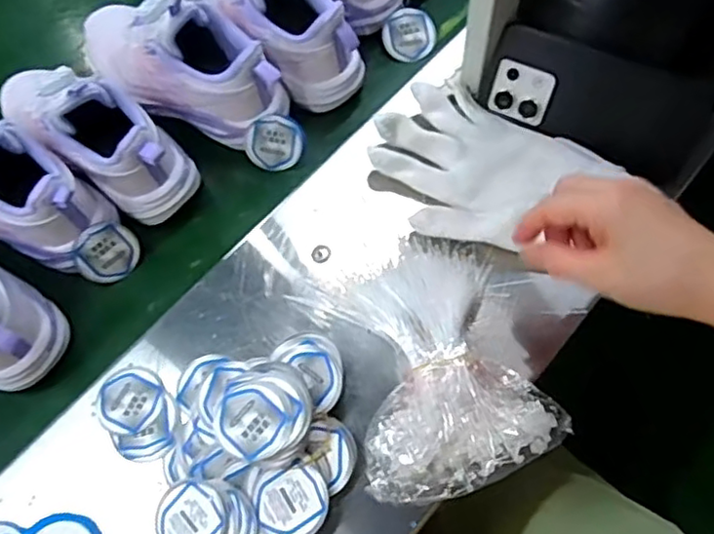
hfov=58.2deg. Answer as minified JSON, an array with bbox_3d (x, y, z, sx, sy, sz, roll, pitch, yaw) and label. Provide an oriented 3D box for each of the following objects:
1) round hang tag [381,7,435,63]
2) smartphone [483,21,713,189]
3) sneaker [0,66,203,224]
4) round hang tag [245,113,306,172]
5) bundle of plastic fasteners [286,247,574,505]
[{"bbox_3d":[0.049,-0.220,0.607,0.047,0.004,0.050,0,91,5],"label":"round hang tag"},{"bbox_3d":[0.188,-0.131,0.503,0.169,0.080,0.016,25,36,4],"label":"smartphone"},{"bbox_3d":[-0.224,-0.111,0.515,0.194,0.092,0.075,28,74,17],"label":"sneaker"},{"bbox_3d":[-0.070,-0.106,0.551,0.052,0.048,0.004,-18,30,14],"label":"round hang tag"},{"bbox_3d":[0.048,0.068,0.442,0.132,0.028,0.169,-27,67,-4],"label":"bundle of plastic fasteners"}]

